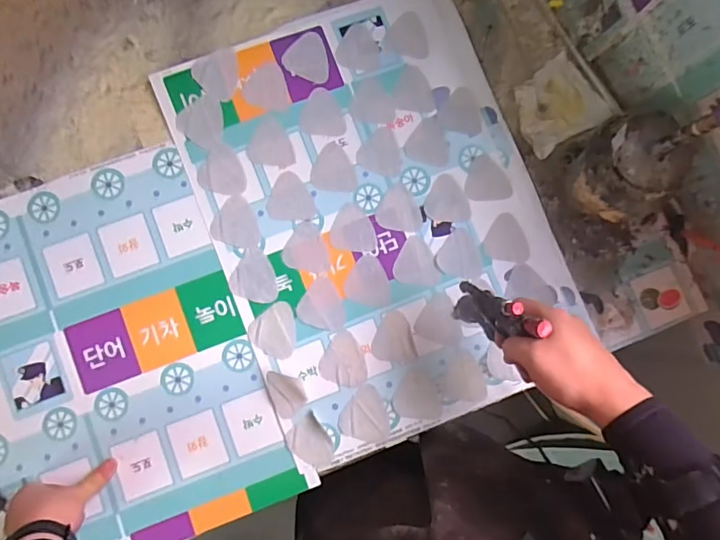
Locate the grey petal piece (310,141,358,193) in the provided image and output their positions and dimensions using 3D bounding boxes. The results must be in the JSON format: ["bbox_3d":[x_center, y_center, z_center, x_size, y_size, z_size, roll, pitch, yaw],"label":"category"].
[{"bbox_3d":[-0.031,-0.127,0.590,0.056,0.004,0.059,2,85,-2],"label":"grey petal piece"}]

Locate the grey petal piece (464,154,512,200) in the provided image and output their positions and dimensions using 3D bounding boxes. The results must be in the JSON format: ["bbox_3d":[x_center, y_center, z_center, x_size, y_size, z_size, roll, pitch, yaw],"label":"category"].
[{"bbox_3d":[0.160,-0.115,0.598,0.056,0.004,0.056,-3,86,-2],"label":"grey petal piece"}]

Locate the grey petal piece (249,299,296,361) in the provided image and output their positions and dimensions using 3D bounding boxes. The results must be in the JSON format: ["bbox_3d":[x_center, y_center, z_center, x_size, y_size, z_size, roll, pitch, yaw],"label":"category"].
[{"bbox_3d":[-0.099,0.071,0.574,0.057,0.004,0.060,31,85,0],"label":"grey petal piece"}]

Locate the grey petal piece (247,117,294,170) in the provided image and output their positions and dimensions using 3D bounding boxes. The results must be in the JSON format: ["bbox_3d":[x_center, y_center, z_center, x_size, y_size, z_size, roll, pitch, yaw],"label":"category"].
[{"bbox_3d":[-0.107,-0.158,0.590,0.056,0.004,0.056,12,85,-1],"label":"grey petal piece"}]

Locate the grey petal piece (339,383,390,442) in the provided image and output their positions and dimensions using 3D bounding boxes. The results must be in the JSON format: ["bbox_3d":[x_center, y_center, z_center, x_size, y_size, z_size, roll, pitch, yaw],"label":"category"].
[{"bbox_3d":[0.004,0.174,0.569,0.056,0.004,0.066,-11,86,-3],"label":"grey petal piece"}]

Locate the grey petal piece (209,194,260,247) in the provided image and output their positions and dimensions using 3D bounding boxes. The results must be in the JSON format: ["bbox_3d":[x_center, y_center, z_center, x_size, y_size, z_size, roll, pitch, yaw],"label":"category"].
[{"bbox_3d":[-0.150,-0.059,0.581,0.058,0.004,0.062,1,86,-2],"label":"grey petal piece"}]

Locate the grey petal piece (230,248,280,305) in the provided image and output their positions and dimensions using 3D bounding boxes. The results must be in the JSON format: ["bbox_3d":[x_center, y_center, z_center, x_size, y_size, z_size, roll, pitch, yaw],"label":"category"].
[{"bbox_3d":[-0.124,0.009,0.583,0.057,0.007,0.060,0,86,-2],"label":"grey petal piece"}]

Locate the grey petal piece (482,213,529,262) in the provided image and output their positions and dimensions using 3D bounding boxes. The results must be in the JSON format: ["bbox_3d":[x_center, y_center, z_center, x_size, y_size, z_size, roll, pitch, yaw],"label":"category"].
[{"bbox_3d":[0.184,-0.040,0.592,0.055,0.004,0.058,9,85,-1],"label":"grey petal piece"}]

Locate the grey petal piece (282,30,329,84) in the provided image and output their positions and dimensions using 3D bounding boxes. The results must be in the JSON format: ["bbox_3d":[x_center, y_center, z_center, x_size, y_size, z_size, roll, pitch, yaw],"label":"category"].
[{"bbox_3d":[-0.068,-0.265,0.597,0.054,0.004,0.063,-4,86,-2],"label":"grey petal piece"}]

